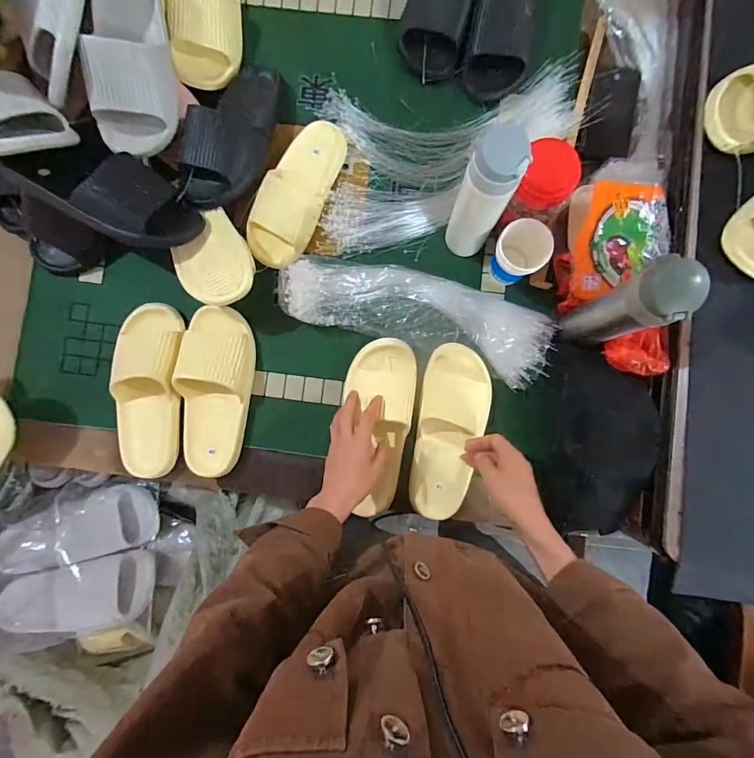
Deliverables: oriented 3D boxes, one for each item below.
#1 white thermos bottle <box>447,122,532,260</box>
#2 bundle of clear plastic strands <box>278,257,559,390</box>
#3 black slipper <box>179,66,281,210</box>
[{"bbox_3d":[0.136,-0.228,0.515,0.063,0.230,0.054,21,87,3],"label":"white thermos bottle"},{"bbox_3d":[0.060,-0.104,0.591,0.405,0.039,0.121,17,87,3],"label":"bundle of clear plastic strands"},{"bbox_3d":[-0.224,-0.382,0.600,0.109,0.060,0.259,15,87,3],"label":"black slipper"}]

